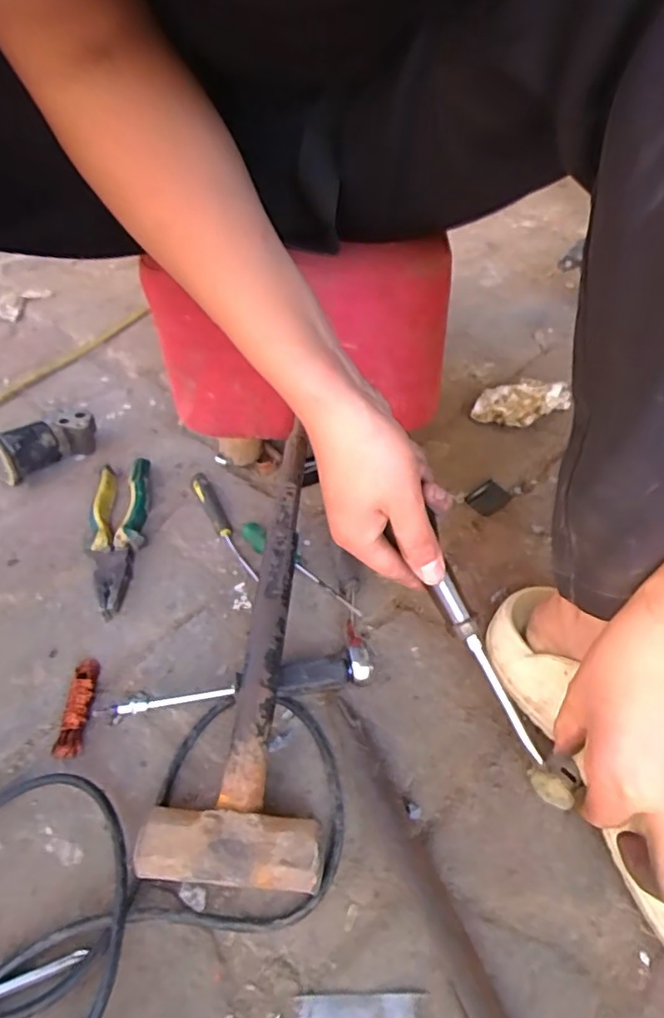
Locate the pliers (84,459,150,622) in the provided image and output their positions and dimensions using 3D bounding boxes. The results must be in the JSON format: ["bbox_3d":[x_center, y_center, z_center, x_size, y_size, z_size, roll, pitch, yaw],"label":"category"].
[{"bbox_3d":[-0.200,0.020,0.540,0.051,0.023,0.184,-7,44,-3],"label":"pliers"}]

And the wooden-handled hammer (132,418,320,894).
[{"bbox_3d":[-0.054,0.094,0.405,0.104,0.086,0.283,-1,44,4],"label":"wooden-handled hammer"}]

